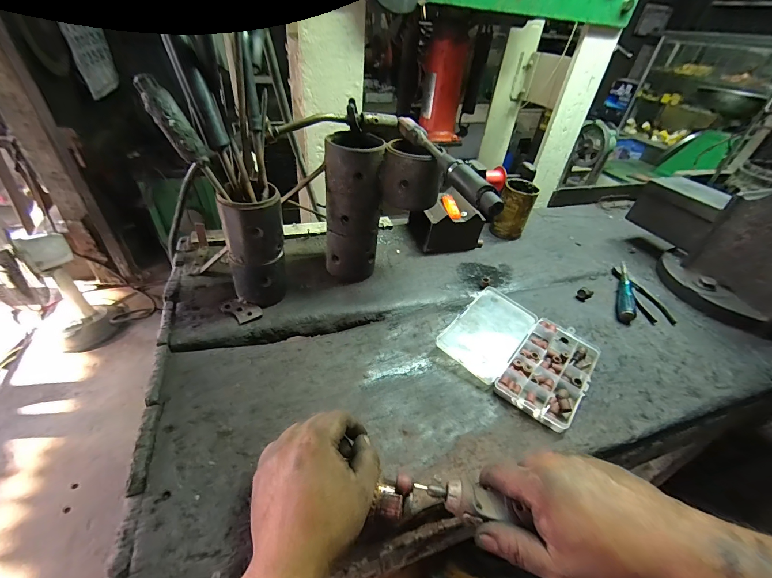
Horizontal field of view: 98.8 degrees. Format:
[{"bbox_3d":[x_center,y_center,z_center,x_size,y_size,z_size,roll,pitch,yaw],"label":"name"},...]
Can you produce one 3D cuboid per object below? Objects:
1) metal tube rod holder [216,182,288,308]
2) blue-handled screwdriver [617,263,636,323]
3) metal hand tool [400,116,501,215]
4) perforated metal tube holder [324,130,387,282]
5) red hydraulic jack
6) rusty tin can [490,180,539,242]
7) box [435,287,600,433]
[{"bbox_3d":[-0.189,-0.061,0.487,0.075,0.164,0.067,1,40,-7],"label":"metal tube rod holder"},{"bbox_3d":[0.463,-0.003,0.638,0.026,0.021,0.201,25,43,20],"label":"blue-handled screwdriver"},{"bbox_3d":[0.076,-0.173,0.437,0.022,0.030,0.259,-10,42,-19],"label":"metal hand tool"},{"bbox_3d":[-0.056,-0.129,0.551,0.085,0.222,0.088,0,41,-8],"label":"perforated metal tube holder"},{"bbox_3d":[0.158,-0.518,0.878,0.122,0.224,0.090,4,39,-3],"label":"red hydraulic jack"},{"bbox_3d":[0.291,-0.180,0.755,0.075,0.119,0.076,23,42,18],"label":"rusty tin can"},{"bbox_3d":[0.203,0.088,0.503,0.195,0.023,0.183,31,45,25],"label":"box"}]

